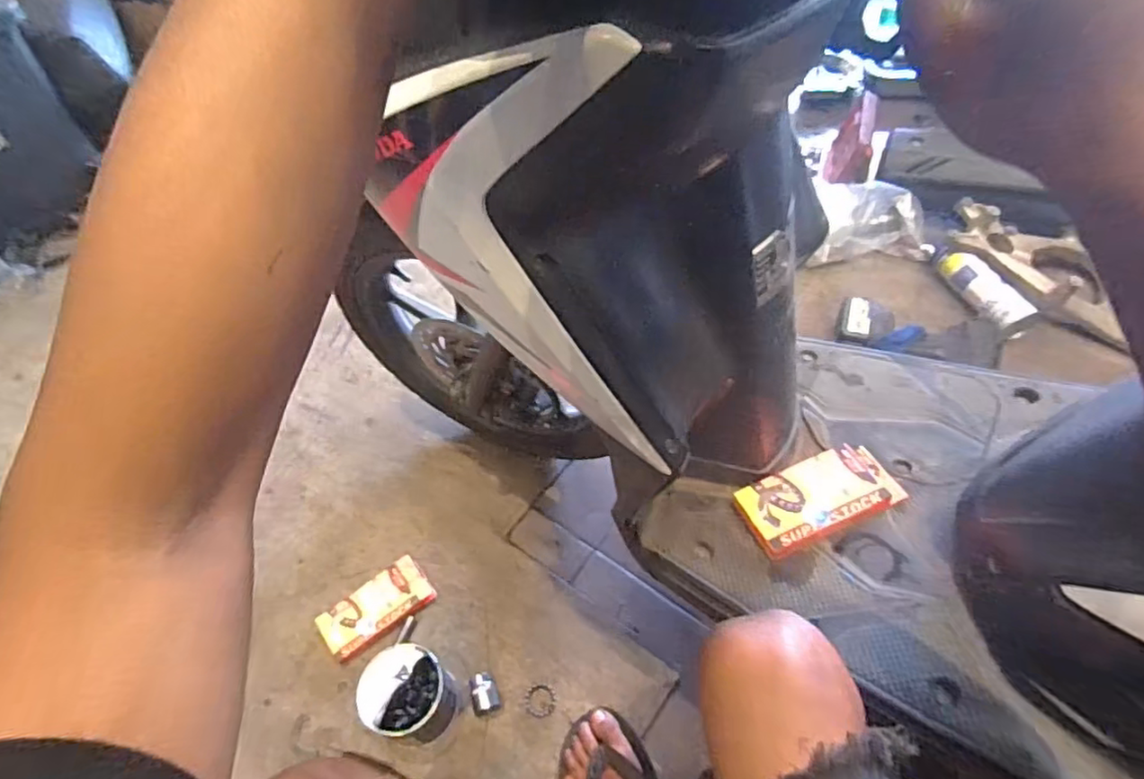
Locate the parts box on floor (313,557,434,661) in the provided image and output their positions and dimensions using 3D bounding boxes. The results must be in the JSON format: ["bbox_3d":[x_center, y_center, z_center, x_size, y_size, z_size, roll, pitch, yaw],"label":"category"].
[{"bbox_3d":[-0.293,0.325,0.941,0.163,0.025,0.084,-30,56,-16],"label":"parts box on floor"}]

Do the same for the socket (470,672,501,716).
[{"bbox_3d":[-0.119,0.414,0.857,0.036,0.026,0.048,-14,53,-5],"label":"socket"}]

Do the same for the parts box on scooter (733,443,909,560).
[{"bbox_3d":[0.254,0.106,0.643,0.160,0.022,0.080,-21,54,-10],"label":"parts box on scooter"}]

